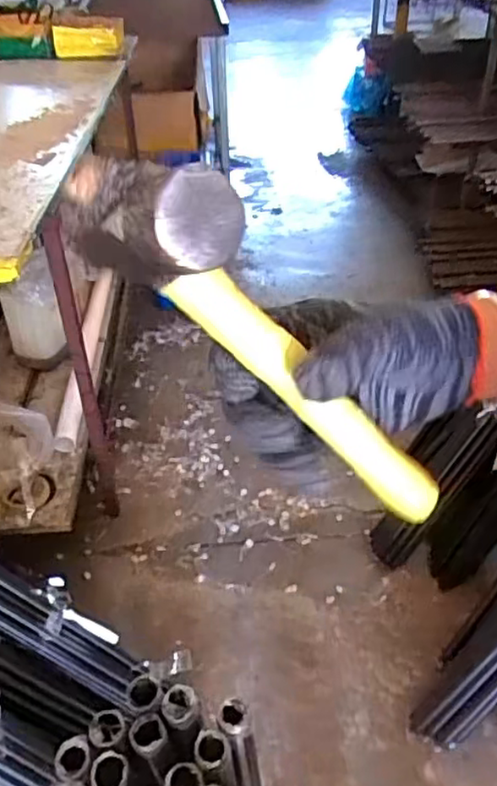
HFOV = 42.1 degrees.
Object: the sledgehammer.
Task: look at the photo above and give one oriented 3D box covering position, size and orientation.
[{"bbox_3d":[0.014,-0.011,0.300,0.065,0.232,0.051,-34,38,13],"label":"sledgehammer"}]

